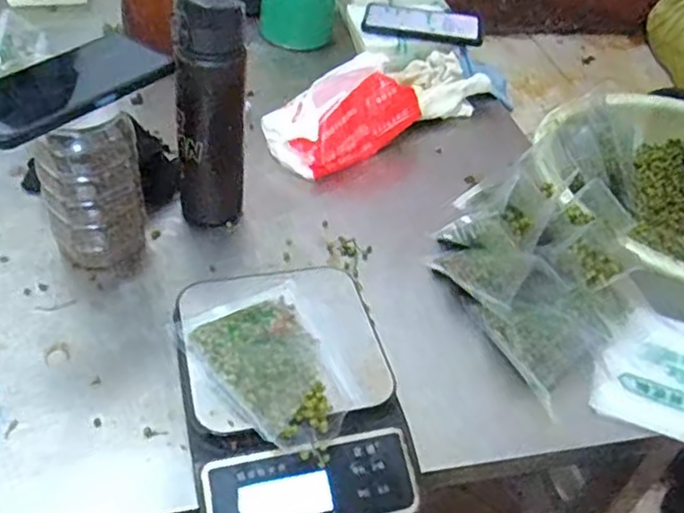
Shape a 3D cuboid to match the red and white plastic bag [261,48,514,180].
[{"bbox_3d":[0.063,-0.210,0.845,0.353,0.094,0.120,-27,52,-32],"label":"red and white plastic bag"}]

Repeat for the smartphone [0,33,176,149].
[{"bbox_3d":[-0.220,-0.138,0.530,0.095,0.013,0.166,31,47,24],"label":"smartphone"}]

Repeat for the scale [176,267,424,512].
[{"bbox_3d":[-0.040,0.100,0.501,0.154,0.068,0.215,-7,44,-16],"label":"scale"}]

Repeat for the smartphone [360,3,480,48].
[{"bbox_3d":[0.113,-0.326,0.938,0.163,0.011,0.085,10,53,7],"label":"smartphone"}]

